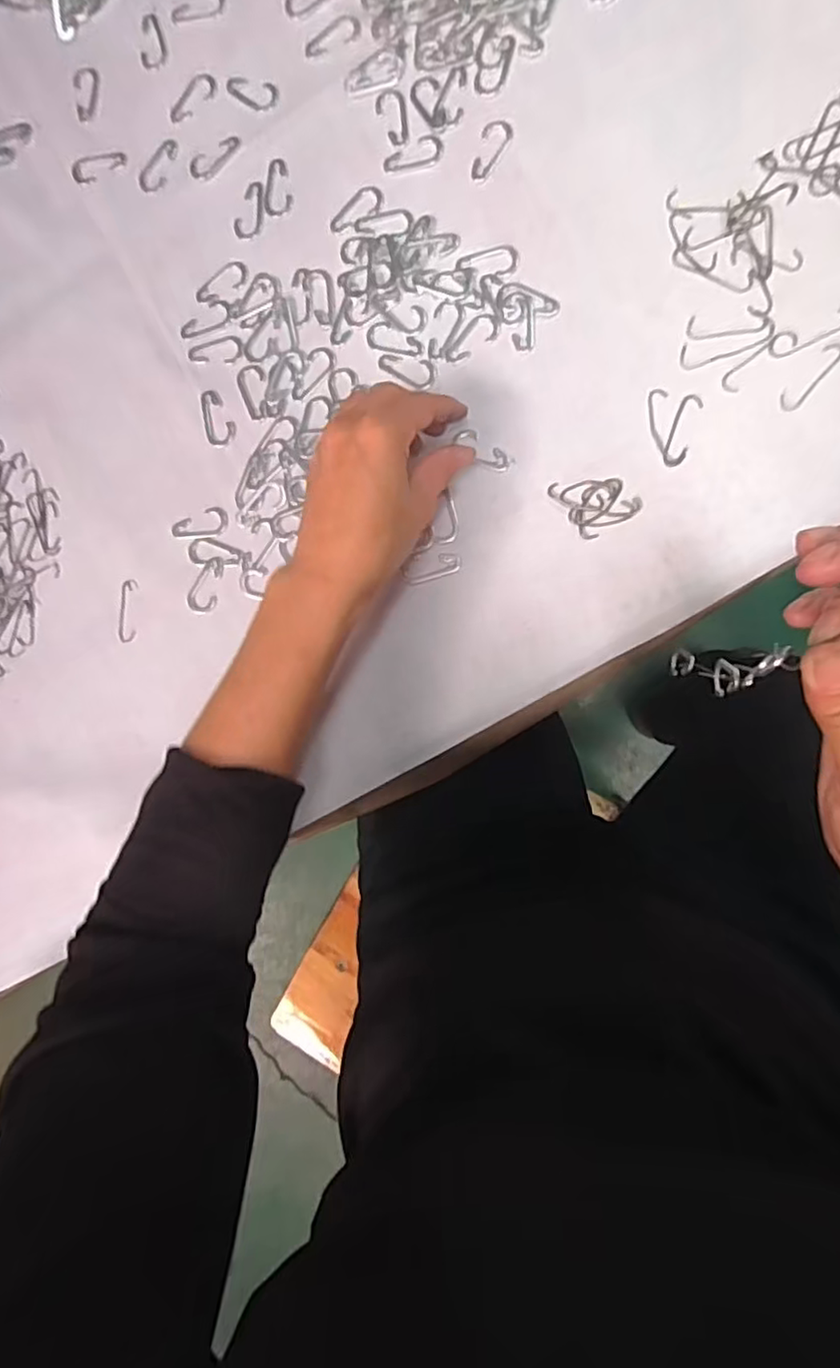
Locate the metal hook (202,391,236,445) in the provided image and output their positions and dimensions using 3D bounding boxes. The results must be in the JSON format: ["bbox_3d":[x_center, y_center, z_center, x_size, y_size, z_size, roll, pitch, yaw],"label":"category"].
[{"bbox_3d":[-0.130,-0.171,0.403,0.019,0.004,0.036,-13,88,8],"label":"metal hook"}]

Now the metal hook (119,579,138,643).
[{"bbox_3d":[-0.190,-0.047,0.408,0.010,0.004,0.041,3,90,9],"label":"metal hook"}]

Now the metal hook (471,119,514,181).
[{"bbox_3d":[0.042,-0.320,0.376,0.019,0.004,0.036,24,93,8],"label":"metal hook"}]

